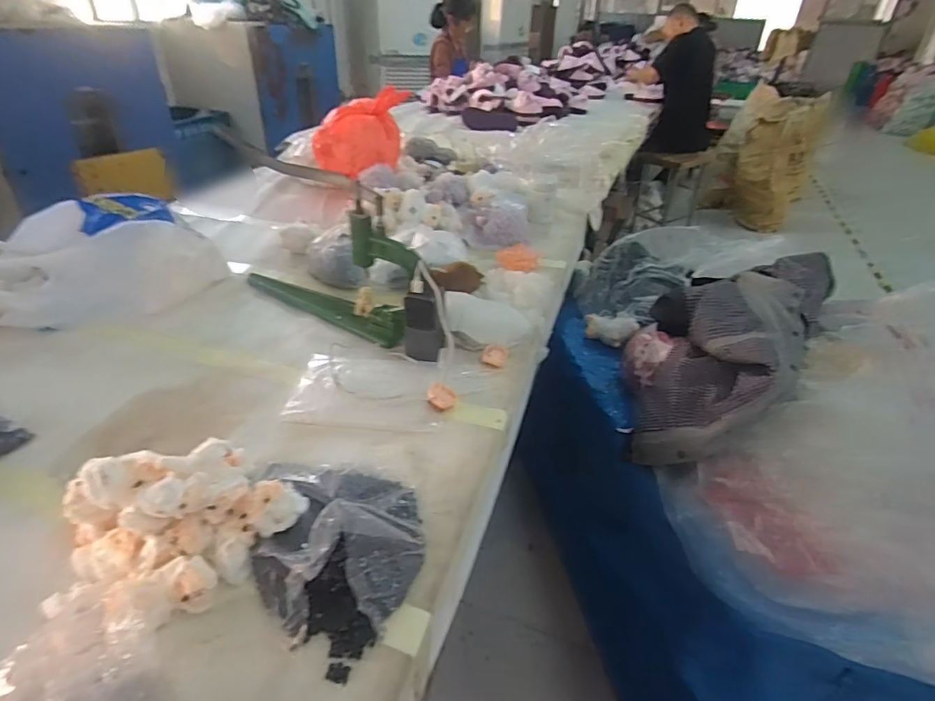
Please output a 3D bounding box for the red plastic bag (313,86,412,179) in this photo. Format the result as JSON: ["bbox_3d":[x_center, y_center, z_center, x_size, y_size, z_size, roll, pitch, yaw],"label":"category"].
[{"bbox_3d":[-0.299,-0.629,1.487,0.240,0.187,0.212,16,36,20],"label":"red plastic bag"}]

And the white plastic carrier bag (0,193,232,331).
[{"bbox_3d":[-0.695,-0.179,0.989,0.397,0.164,0.280,-18,39,-27],"label":"white plastic carrier bag"}]

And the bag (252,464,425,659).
[{"bbox_3d":[-0.129,0.183,0.531,0.164,0.086,0.194,13,35,16],"label":"bag"}]

